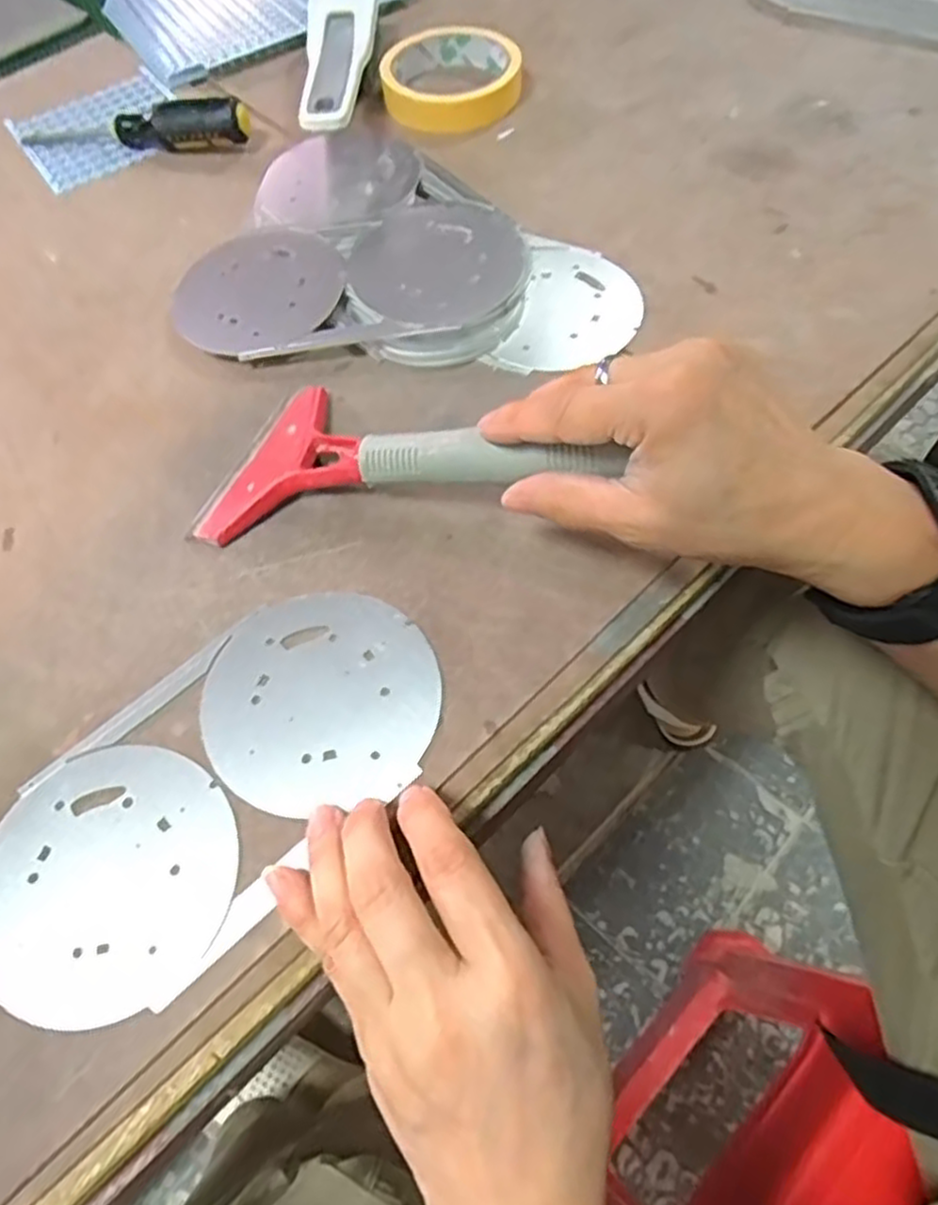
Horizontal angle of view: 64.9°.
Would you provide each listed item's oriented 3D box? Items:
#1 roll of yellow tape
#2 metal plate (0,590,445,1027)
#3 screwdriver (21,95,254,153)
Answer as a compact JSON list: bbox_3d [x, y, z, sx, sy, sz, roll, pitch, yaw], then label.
[{"bbox_3d":[-0.011,-0.348,0.487,0.091,0.017,0.086,-4,61,1],"label":"roll of yellow tape"},{"bbox_3d":[-0.097,0.068,0.284,0.186,0.004,0.099,-40,67,-18],"label":"metal plate"},{"bbox_3d":[-0.222,-0.316,0.481,0.160,0.028,0.032,7,62,7],"label":"screwdriver"}]

